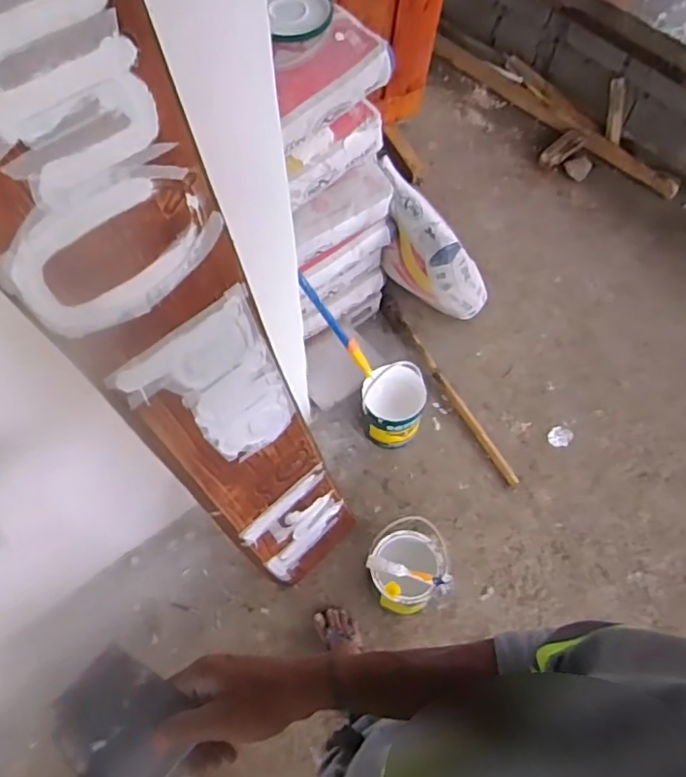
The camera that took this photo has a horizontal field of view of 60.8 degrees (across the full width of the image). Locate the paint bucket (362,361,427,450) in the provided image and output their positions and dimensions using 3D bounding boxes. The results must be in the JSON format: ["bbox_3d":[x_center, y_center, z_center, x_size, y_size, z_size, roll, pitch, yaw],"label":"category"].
[{"bbox_3d":[0.142,0.055,1.665,0.168,0.198,0.182,0,61,0],"label":"paint bucket"}]

